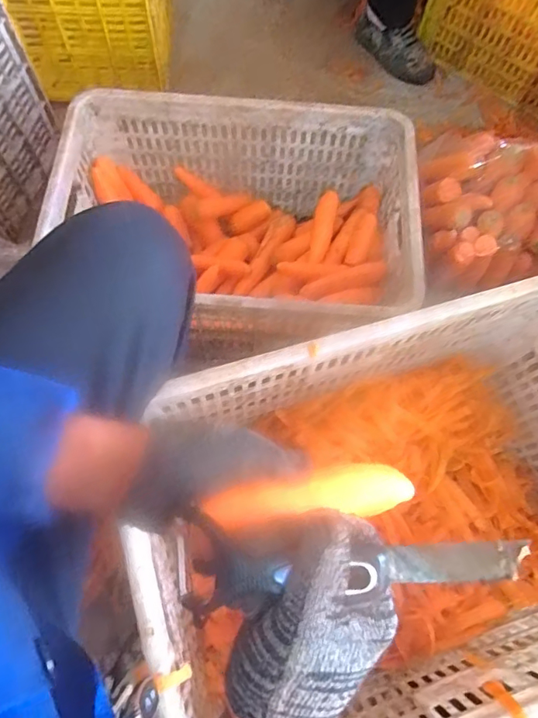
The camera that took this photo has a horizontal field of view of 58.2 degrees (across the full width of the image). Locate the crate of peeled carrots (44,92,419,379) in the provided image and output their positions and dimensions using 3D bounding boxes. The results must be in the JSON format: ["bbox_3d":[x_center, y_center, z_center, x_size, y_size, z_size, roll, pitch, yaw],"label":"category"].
[{"bbox_3d":[-0.047,-0.198,0.790,0.510,0.235,0.350,2,71,-1],"label":"crate of peeled carrots"}]

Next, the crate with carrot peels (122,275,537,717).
[{"bbox_3d":[0.166,0.193,0.624,0.602,0.273,0.411,-16,72,-7],"label":"crate with carrot peels"}]

